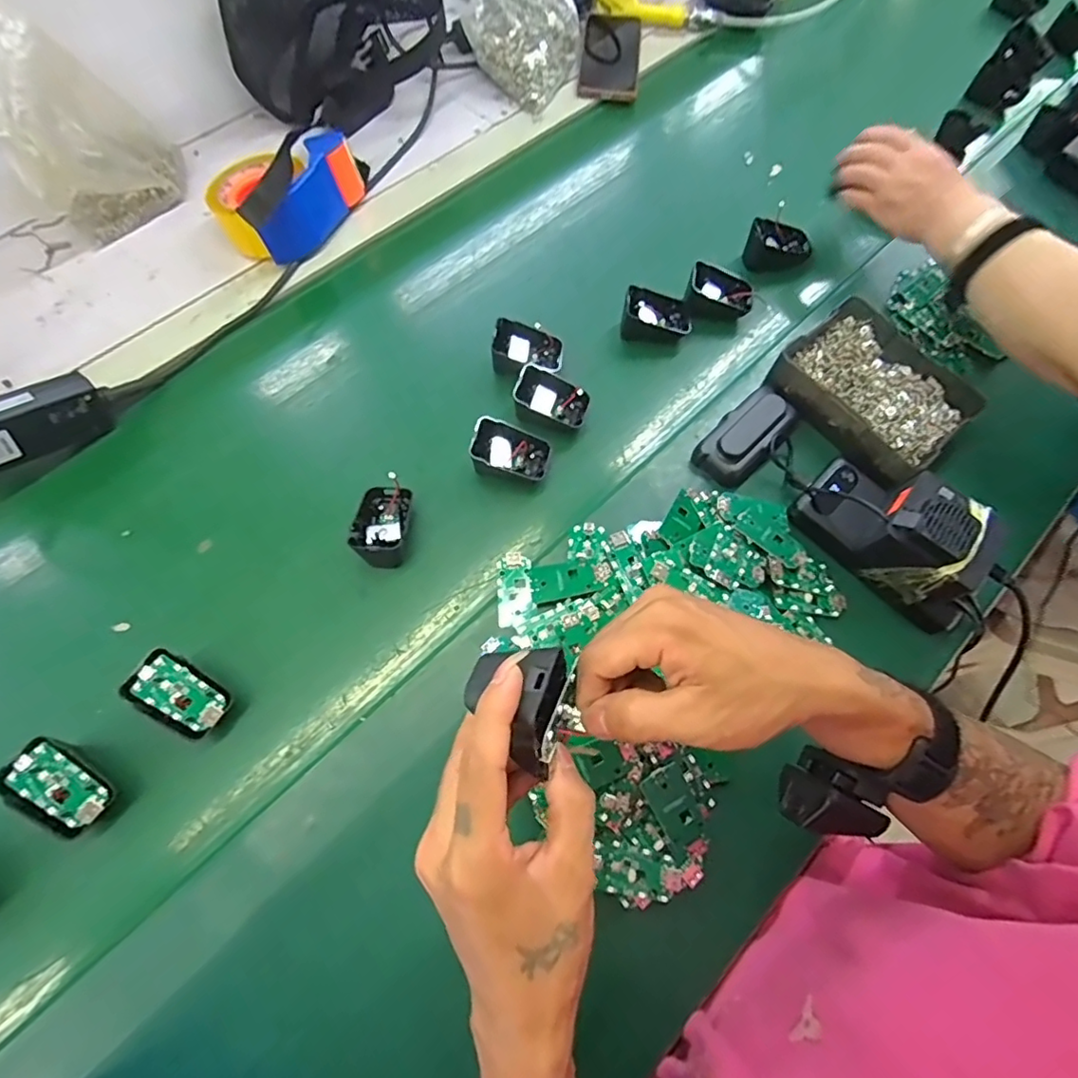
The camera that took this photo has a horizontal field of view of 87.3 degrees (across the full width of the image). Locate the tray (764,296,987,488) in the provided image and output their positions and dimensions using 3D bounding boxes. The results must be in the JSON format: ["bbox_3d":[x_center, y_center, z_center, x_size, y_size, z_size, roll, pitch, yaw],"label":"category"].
[{"bbox_3d":[0.310,-0.139,0.525,0.123,0.045,0.157,-41,69,-11],"label":"tray"}]

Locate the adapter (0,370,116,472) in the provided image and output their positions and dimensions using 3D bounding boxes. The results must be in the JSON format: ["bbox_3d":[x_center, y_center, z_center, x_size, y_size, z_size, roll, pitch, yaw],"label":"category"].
[{"bbox_3d":[-0.436,-0.097,0.481,0.027,0.050,0.125,41,53,15],"label":"adapter"}]

